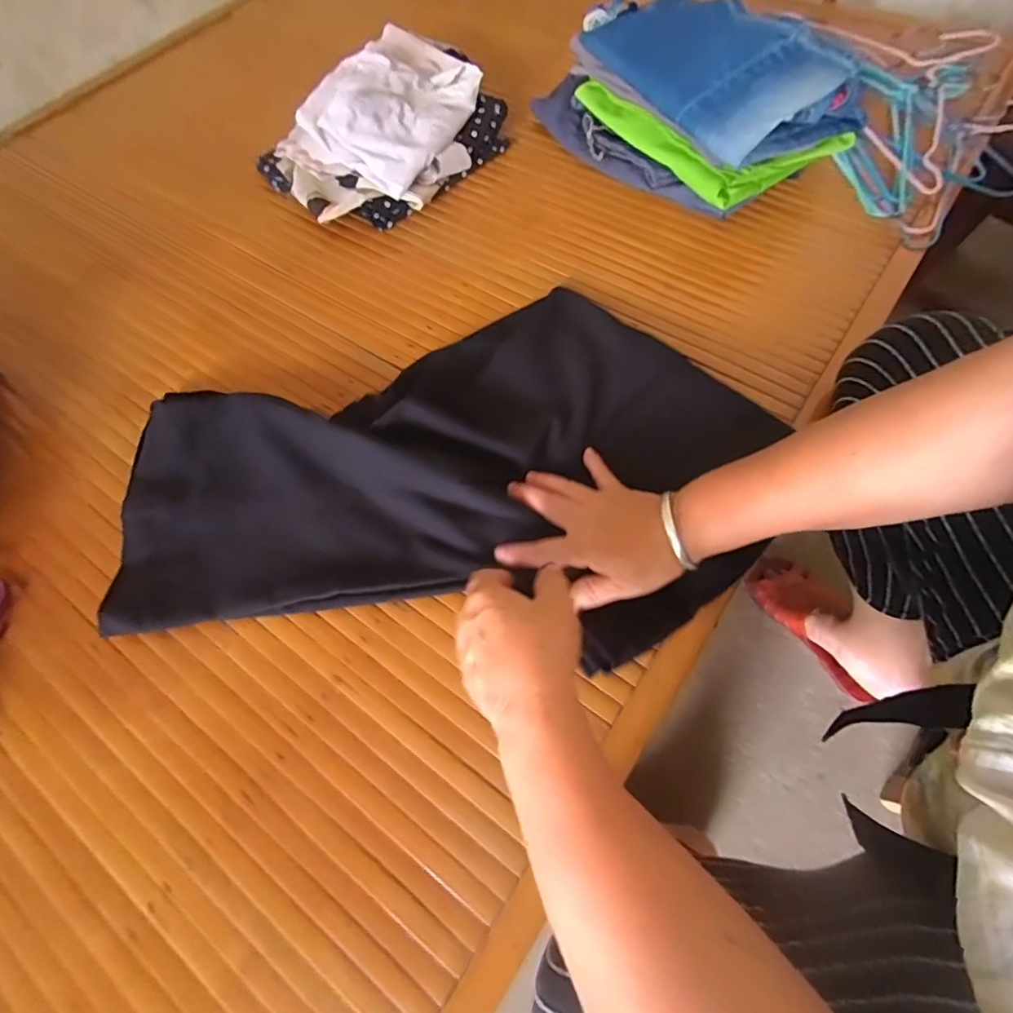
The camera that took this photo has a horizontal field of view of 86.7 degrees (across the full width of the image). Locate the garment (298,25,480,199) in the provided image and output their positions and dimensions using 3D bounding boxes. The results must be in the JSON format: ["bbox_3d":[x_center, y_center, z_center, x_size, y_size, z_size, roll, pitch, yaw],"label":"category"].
[{"bbox_3d":[-0.126,-0.481,0.635,0.162,0.061,0.223,26,68,14],"label":"garment"}]

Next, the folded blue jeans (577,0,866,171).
[{"bbox_3d":[0.229,-0.492,0.601,0.187,0.056,0.283,-30,67,-11],"label":"folded blue jeans"}]

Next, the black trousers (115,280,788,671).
[{"bbox_3d":[-0.060,-0.038,0.462,0.543,0.053,0.353,-9,64,-2],"label":"black trousers"}]

